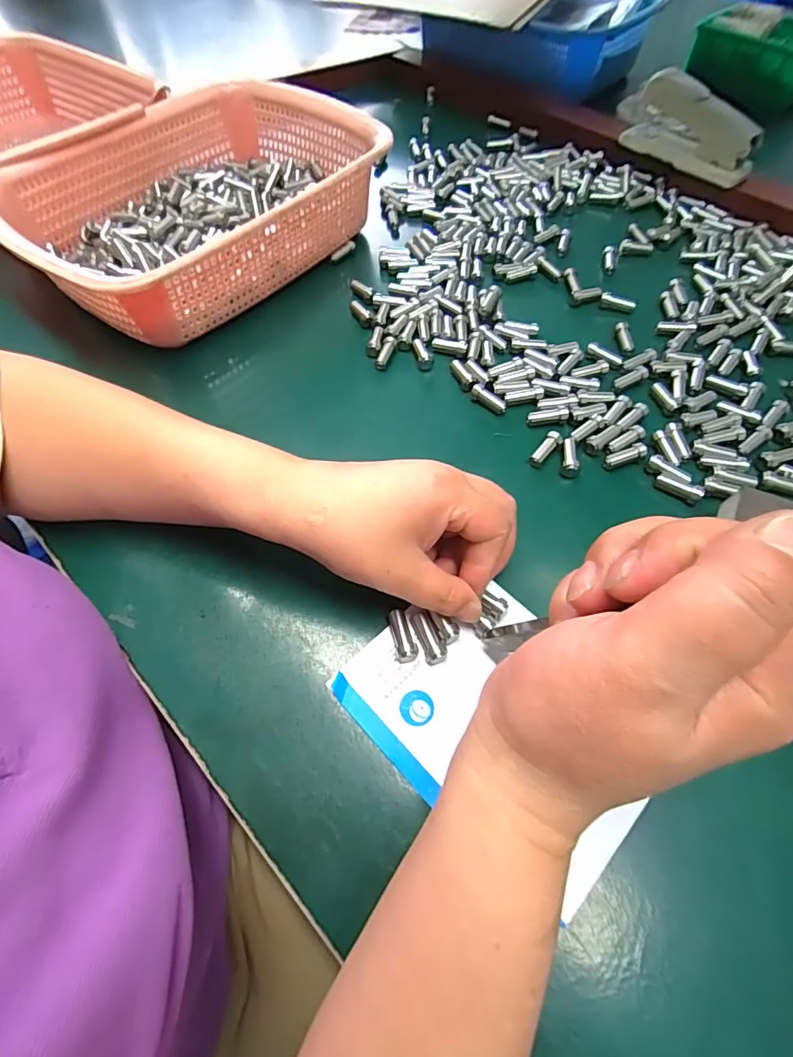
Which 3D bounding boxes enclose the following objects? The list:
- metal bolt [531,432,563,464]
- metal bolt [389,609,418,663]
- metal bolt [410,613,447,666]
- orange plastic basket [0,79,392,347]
[{"bbox_3d":[0.098,-0.052,0.314,0.011,0.008,0.026,32,67,19],"label":"metal bolt"},{"bbox_3d":[0.003,0.056,0.251,0.011,0.009,0.027,-10,61,-3],"label":"metal bolt"},{"bbox_3d":[0.016,0.057,0.251,0.010,0.010,0.027,-20,62,-8],"label":"metal bolt"},{"bbox_3d":[-0.162,-0.269,0.404,0.218,0.077,0.280,33,68,19],"label":"orange plastic basket"}]

